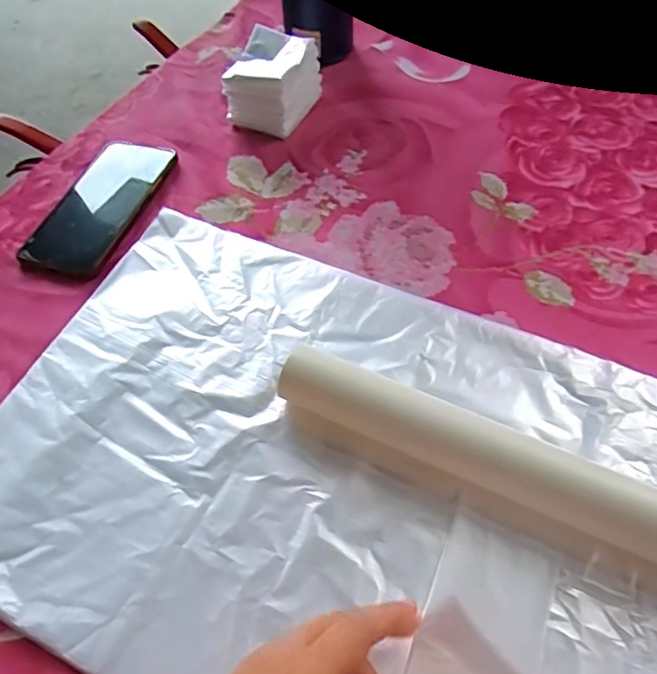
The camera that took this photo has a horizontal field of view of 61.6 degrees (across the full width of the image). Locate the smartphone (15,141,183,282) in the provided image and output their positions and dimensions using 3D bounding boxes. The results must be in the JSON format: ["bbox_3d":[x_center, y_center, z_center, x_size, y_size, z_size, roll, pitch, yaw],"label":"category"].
[{"bbox_3d":[-0.208,-0.122,0.500,0.078,0.015,0.154,14,57,11],"label":"smartphone"}]

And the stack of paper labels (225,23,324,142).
[{"bbox_3d":[-0.055,-0.255,0.551,0.069,0.061,0.088,22,59,16],"label":"stack of paper labels"}]

